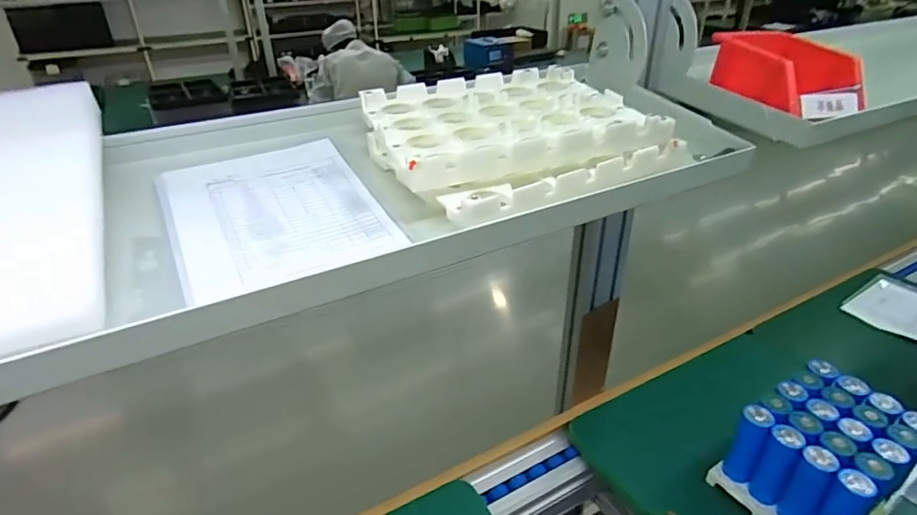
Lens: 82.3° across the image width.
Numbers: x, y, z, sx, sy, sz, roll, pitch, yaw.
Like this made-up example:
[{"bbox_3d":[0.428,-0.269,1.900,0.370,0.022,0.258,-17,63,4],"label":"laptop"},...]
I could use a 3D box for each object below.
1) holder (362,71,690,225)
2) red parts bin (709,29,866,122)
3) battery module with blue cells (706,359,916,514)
[{"bbox_3d":[0.044,-0.116,0.482,0.252,0.055,0.214,-17,35,-26],"label":"holder"},{"bbox_3d":[0.376,-0.213,0.609,0.097,0.064,0.135,-7,31,-12],"label":"red parts bin"},{"bbox_3d":[0.523,0.296,0.766,0.213,0.166,0.174,-18,35,-28],"label":"battery module with blue cells"}]

